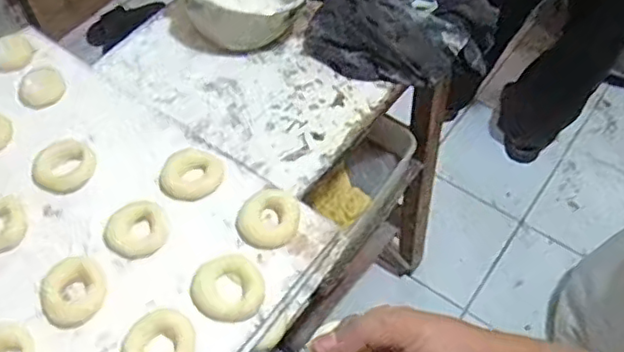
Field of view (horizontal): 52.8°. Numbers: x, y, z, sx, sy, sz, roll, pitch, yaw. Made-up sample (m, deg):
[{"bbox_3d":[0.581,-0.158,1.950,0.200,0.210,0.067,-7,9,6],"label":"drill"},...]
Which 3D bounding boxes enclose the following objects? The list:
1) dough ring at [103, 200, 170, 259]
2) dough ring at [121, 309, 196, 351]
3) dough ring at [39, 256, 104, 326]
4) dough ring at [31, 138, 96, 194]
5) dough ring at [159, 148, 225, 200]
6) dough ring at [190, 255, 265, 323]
[{"bbox_3d":[-0.193,0.059,0.694,0.068,0.015,0.061,-29,59,-16],"label":"dough ring"},{"bbox_3d":[-0.152,0.169,0.621,0.068,0.021,0.068,-1,55,2],"label":"dough ring"},{"bbox_3d":[-0.250,0.120,0.655,0.063,0.014,0.070,-20,57,-11],"label":"dough ring"},{"bbox_3d":[-0.301,-0.012,0.763,0.073,0.013,0.073,-1,55,2],"label":"dough ring"},{"bbox_3d":[-0.140,-0.002,0.732,0.074,0.017,0.062,-20,57,-11],"label":"dough ring"},{"bbox_3d":[-0.086,0.117,0.652,0.071,0.013,0.070,-1,55,2],"label":"dough ring"}]

